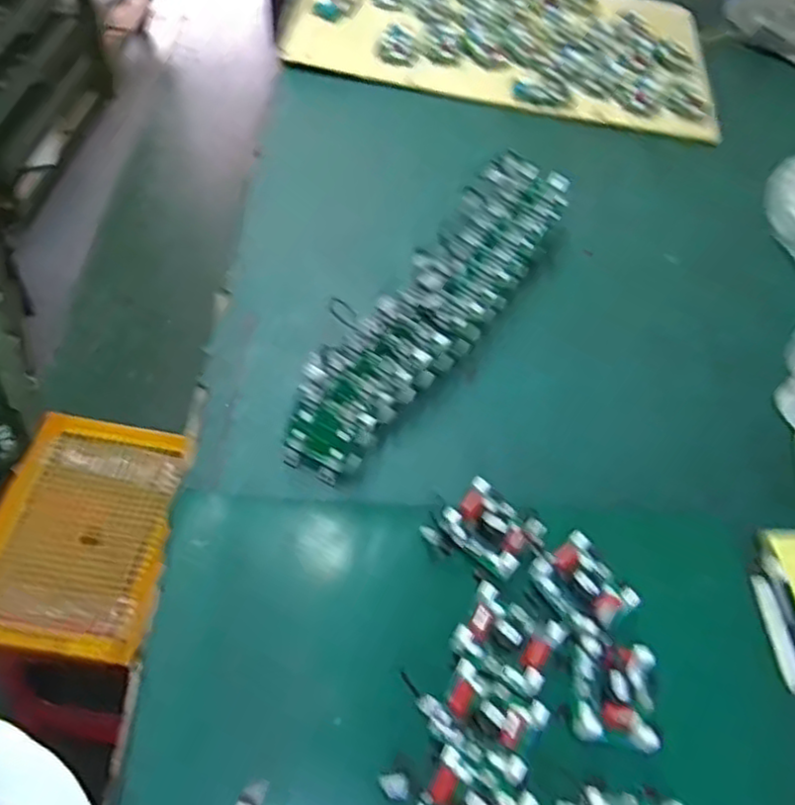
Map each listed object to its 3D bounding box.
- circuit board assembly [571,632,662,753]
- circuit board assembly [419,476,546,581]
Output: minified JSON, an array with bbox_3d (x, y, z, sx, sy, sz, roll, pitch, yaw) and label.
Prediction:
[{"bbox_3d":[0.207,0.280,0.697,0.089,0.036,0.095,12,55,0],"label":"circuit board assembly"},{"bbox_3d":[0.095,0.137,0.773,0.099,0.026,0.092,38,59,18],"label":"circuit board assembly"}]

